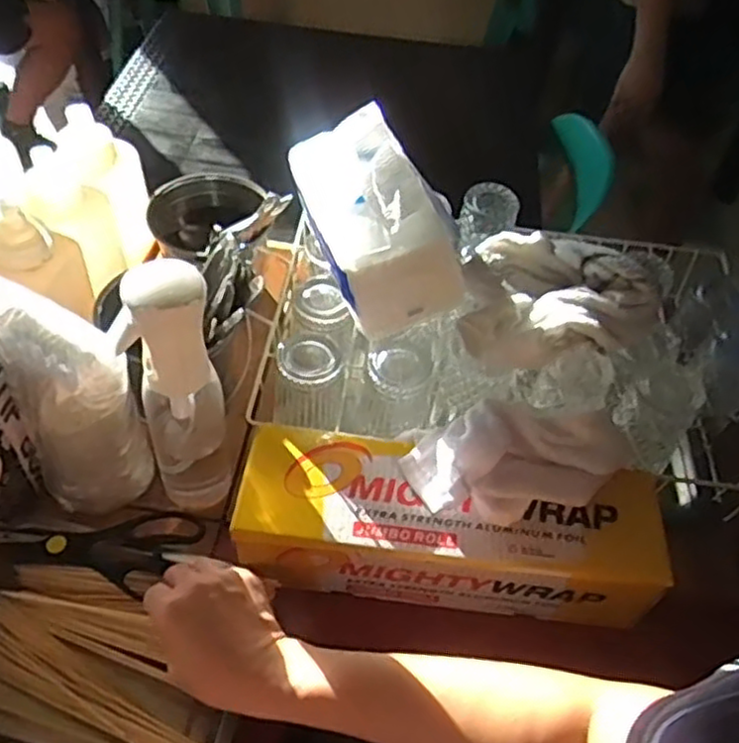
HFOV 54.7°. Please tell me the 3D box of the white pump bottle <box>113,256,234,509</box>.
[{"bbox_3d":[-0.159,0.019,0.605,0.072,0.283,0.063,-10,53,-14],"label":"white pump bottle"}]

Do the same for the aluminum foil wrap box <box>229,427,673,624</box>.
[{"bbox_3d":[0.067,0.139,0.631,0.353,0.107,0.104,8,50,1],"label":"aluminum foil wrap box"}]

